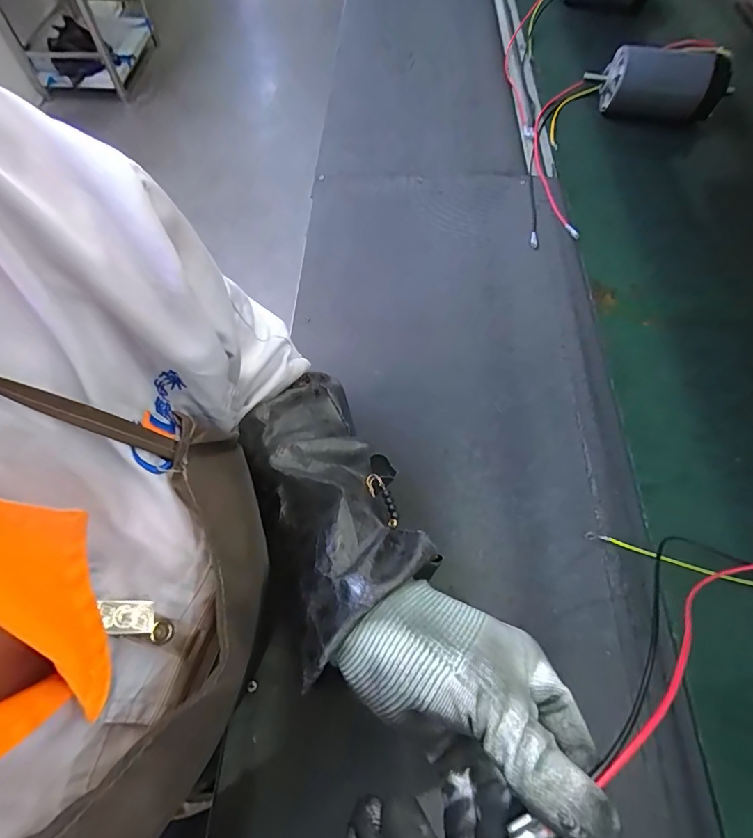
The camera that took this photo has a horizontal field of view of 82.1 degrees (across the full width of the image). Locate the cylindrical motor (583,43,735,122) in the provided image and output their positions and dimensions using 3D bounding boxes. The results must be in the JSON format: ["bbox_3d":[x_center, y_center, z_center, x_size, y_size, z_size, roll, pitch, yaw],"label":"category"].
[{"bbox_3d":[0.438,-0.529,0.680,0.196,0.079,0.089,19,63,9],"label":"cylindrical motor"}]

